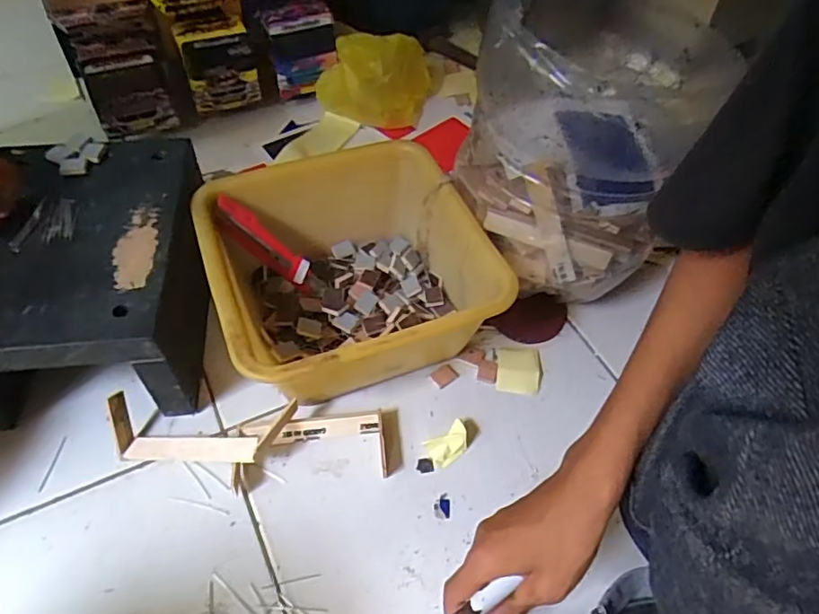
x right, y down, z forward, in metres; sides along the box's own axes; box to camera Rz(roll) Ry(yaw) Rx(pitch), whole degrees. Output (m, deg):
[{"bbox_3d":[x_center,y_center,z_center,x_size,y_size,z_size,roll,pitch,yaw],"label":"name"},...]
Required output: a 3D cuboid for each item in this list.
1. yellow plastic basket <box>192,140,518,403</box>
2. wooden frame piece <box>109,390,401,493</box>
[{"bbox_3d":[-0.066,-0.029,0.623,0.271,0.129,0.265,-18,55,-17],"label":"yellow plastic basket"},{"bbox_3d":[-0.145,0.127,0.545,0.271,0.038,0.076,-1,52,-4],"label":"wooden frame piece"}]

